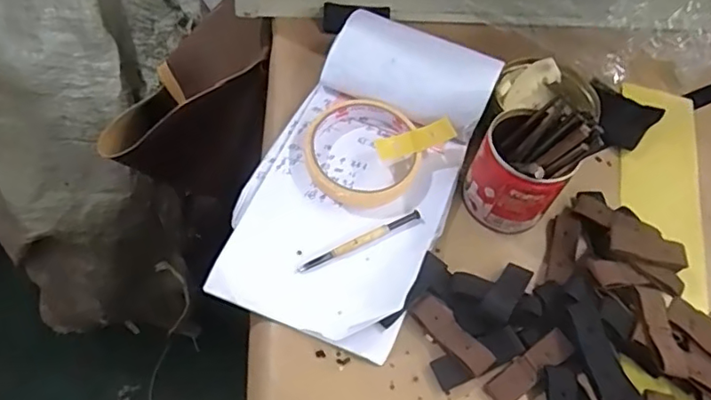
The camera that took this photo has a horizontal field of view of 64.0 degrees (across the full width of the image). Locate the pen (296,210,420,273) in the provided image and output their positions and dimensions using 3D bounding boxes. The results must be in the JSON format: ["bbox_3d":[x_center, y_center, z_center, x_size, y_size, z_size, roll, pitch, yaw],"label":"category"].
[{"bbox_3d":[0.004,0.028,0.396,0.096,0.004,0.008,-22,63,-21],"label":"pen"}]

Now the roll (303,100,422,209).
[{"bbox_3d":[0.004,-0.036,0.427,0.084,0.018,0.084,4,57,-6],"label":"roll"}]

